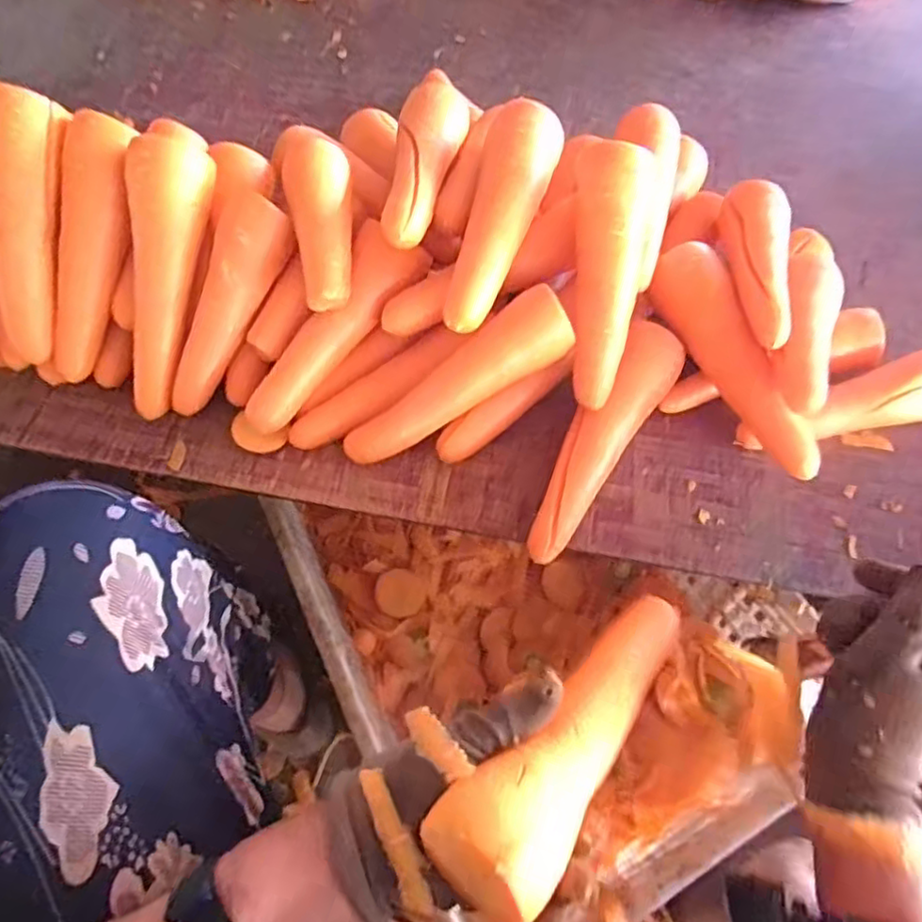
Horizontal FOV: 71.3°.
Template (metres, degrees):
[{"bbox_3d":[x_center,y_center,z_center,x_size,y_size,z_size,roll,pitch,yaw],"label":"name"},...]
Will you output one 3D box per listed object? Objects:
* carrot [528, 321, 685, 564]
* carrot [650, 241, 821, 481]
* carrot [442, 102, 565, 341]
[{"bbox_3d":[0.108,-0.019,0.497,0.046,0.058,0.212,31,65,16],"label":"carrot"},{"bbox_3d":[0.207,-0.076,0.489,0.044,0.042,0.193,-23,76,-13],"label":"carrot"},{"bbox_3d":[0.032,-0.187,0.479,0.054,0.043,0.202,12,61,6],"label":"carrot"}]

